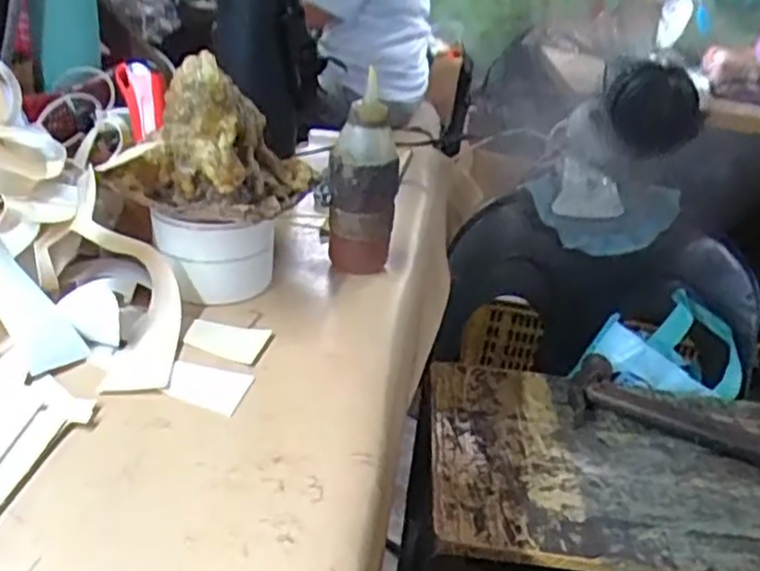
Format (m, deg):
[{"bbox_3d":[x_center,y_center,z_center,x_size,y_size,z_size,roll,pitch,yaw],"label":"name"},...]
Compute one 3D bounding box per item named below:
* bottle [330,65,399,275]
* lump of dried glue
[{"bbox_3d":[-0.013,-0.072,0.535,0.050,0.137,0.044,7,27,0],"label":"bottle"},{"bbox_3d":[-0.108,-0.102,0.477,0.102,0.085,0.112,15,28,17],"label":"lump of dried glue"}]

